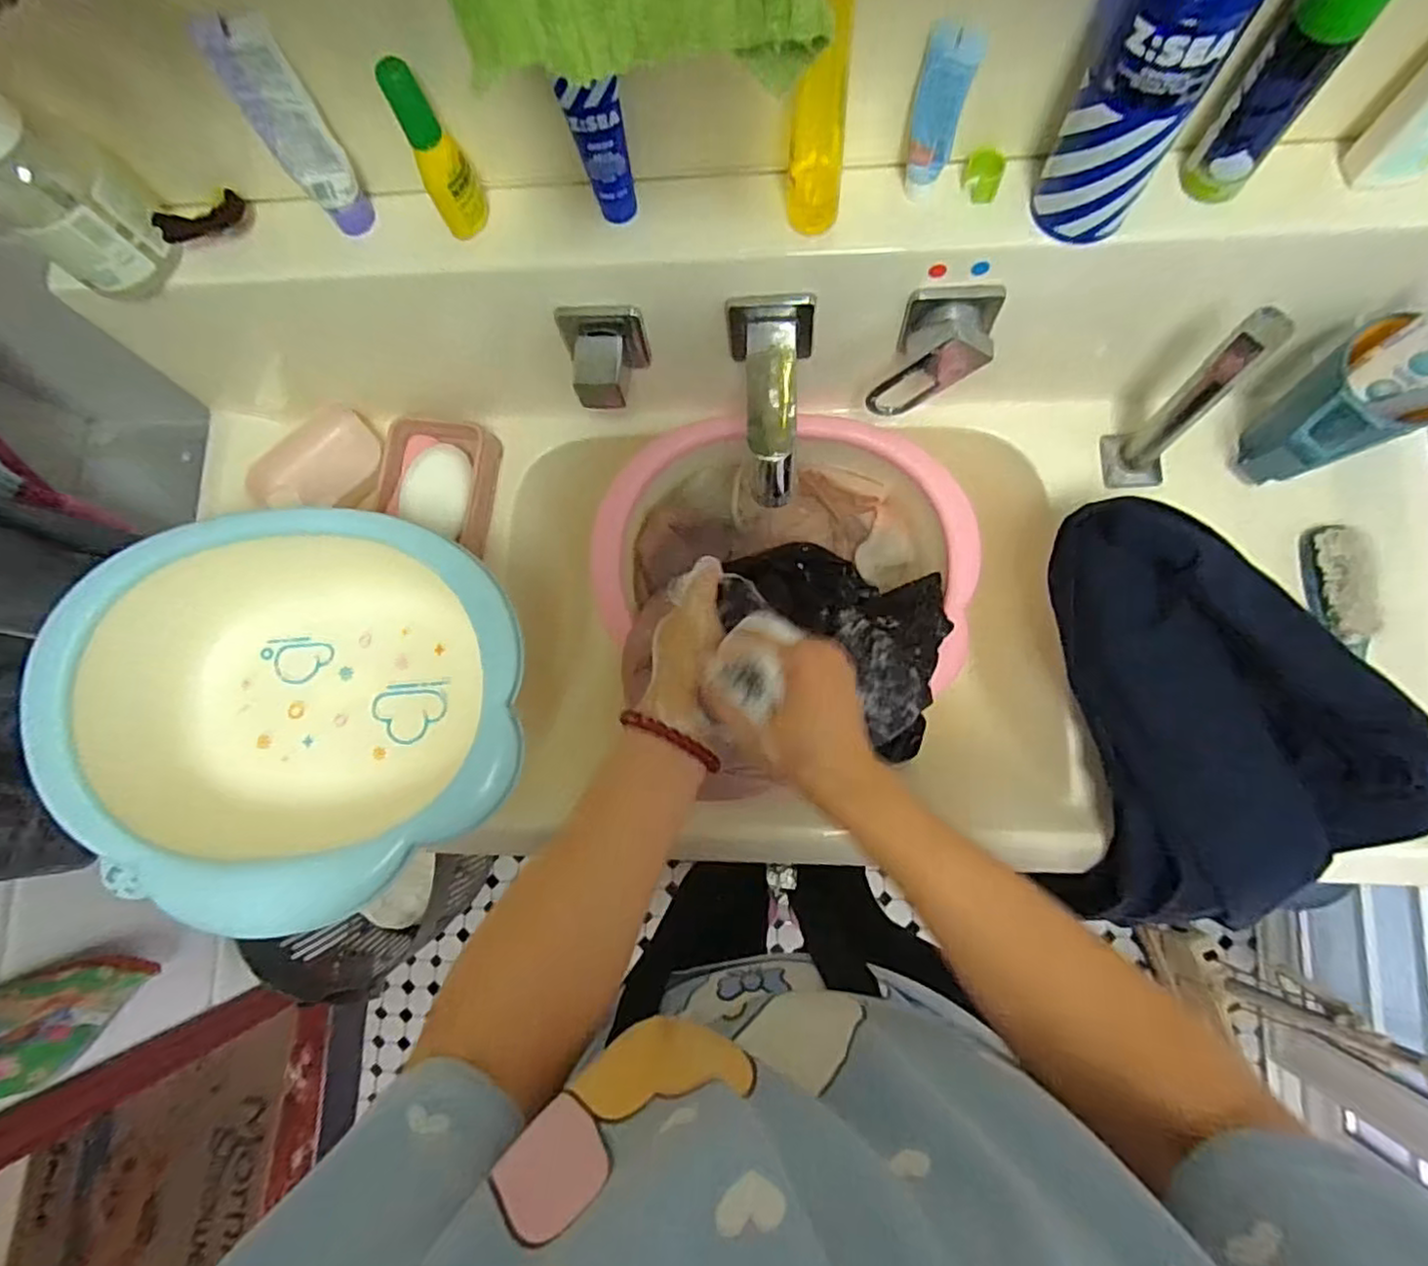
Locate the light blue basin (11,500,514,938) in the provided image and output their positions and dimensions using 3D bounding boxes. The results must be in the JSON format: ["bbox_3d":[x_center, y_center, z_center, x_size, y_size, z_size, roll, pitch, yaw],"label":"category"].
[{"bbox_3d":[-0.292,0.063,0.504,0.313,0.136,0.272,0,82,5],"label":"light blue basin"}]

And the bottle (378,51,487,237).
[{"bbox_3d":[-0.158,-0.271,0.387,0.029,0.095,0.021,-27,81,0],"label":"bottle"}]

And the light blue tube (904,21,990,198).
[{"bbox_3d":[0.123,-0.282,0.372,0.027,0.087,0.022,3,82,5],"label":"light blue tube"}]

